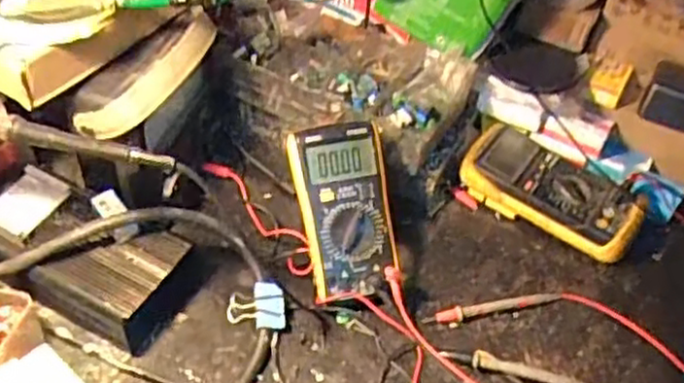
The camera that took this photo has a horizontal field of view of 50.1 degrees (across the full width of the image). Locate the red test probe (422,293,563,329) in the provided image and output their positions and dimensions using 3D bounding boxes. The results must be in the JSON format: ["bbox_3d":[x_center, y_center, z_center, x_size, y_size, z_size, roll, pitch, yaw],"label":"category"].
[{"bbox_3d":[0.146,0.111,0.704,0.140,0.008,0.017,-10,48,-14],"label":"red test probe"}]

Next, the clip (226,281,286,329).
[{"bbox_3d":[-0.079,0.105,0.679,0.054,0.018,0.042,0,87,5],"label":"clip"}]

